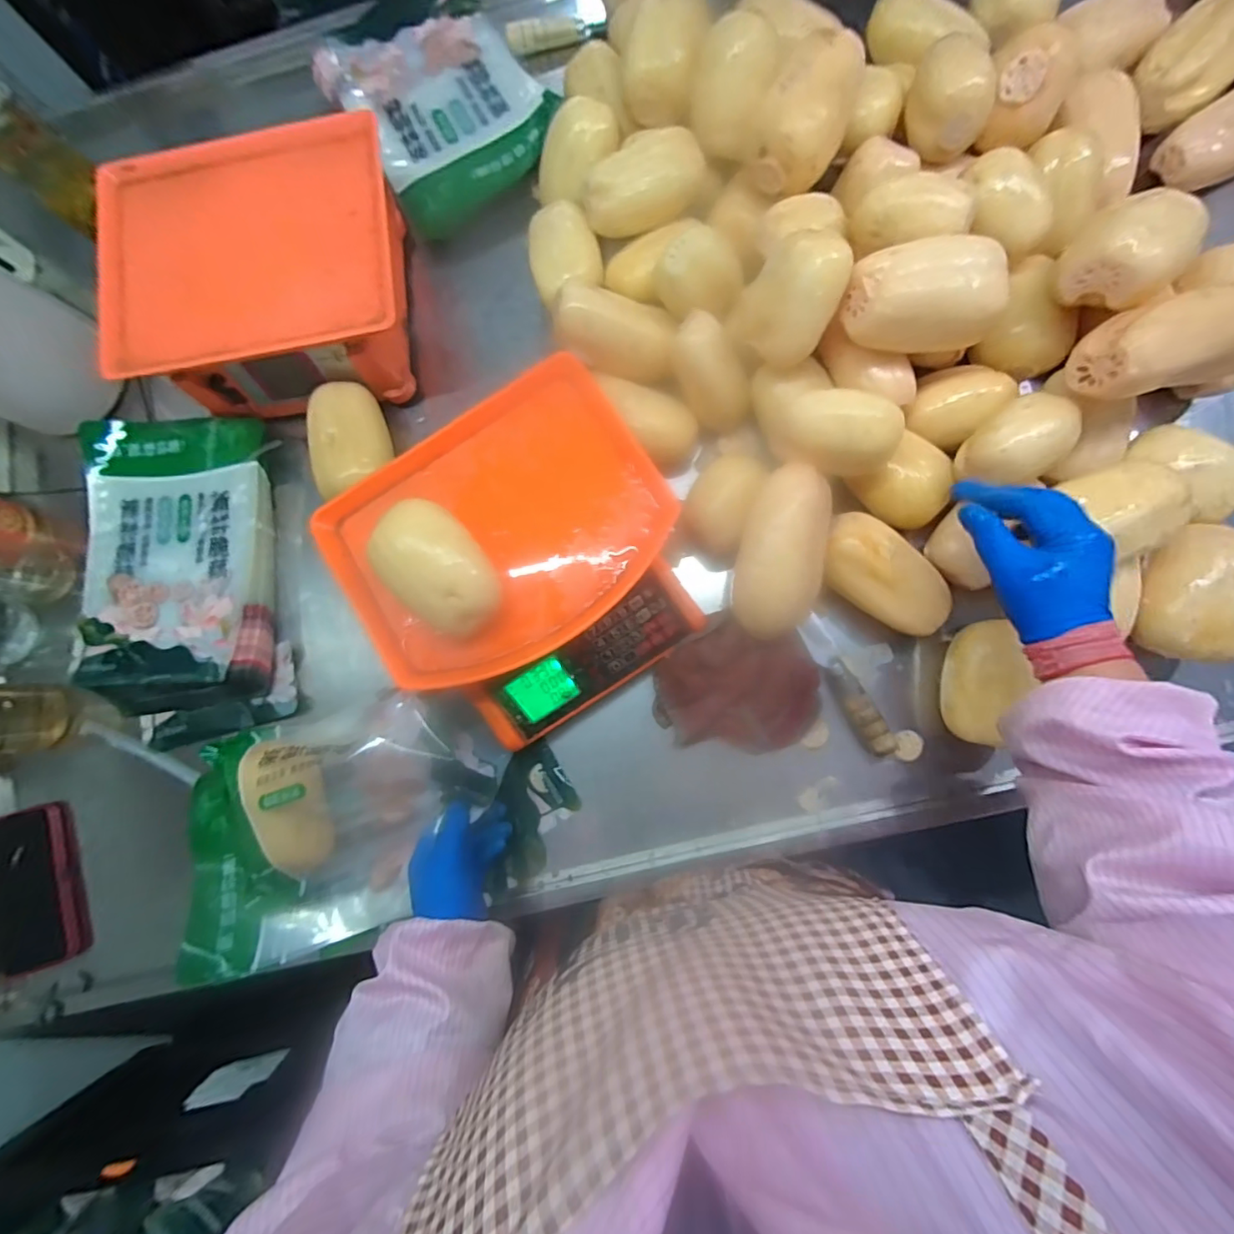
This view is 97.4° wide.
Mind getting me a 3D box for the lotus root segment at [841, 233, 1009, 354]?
[{"bbox_3d":[0.262,-0.274,0.467,0.120,0.056,0.063,-5,83,5],"label":"lotus root segment"}]

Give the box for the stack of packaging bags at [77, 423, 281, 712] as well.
[{"bbox_3d":[-0.494,-0.062,0.615,0.218,0.049,0.334,-4,86,3],"label":"stack of packaging bags"}]

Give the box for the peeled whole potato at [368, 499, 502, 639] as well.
[{"bbox_3d":[-0.147,-0.037,0.454,0.078,0.064,0.110,-41,81,0],"label":"peeled whole potato"}]

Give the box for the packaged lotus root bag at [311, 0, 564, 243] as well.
[{"bbox_3d":[-0.211,-0.618,0.653,0.215,0.053,0.294,-33,85,1],"label":"packaged lotus root bag"}]

